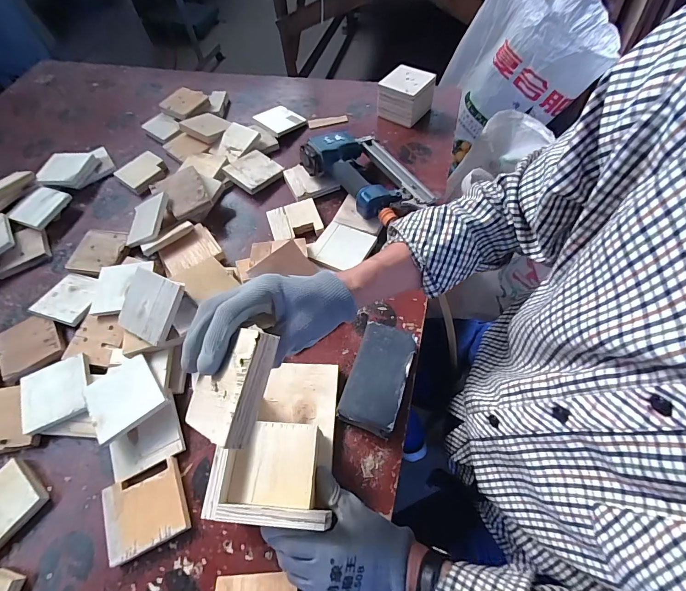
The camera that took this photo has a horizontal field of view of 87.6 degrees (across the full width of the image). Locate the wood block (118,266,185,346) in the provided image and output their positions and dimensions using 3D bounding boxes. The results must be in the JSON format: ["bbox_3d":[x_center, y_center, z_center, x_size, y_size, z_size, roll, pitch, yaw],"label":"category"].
[{"bbox_3d":[-0.280,0.014,0.516,0.097,0.010,0.091,18,88,24],"label":"wood block"}]

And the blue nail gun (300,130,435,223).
[{"bbox_3d":[0.055,-0.226,0.673,0.164,0.079,0.235,-36,62,-16],"label":"blue nail gun"}]

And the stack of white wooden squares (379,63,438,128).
[{"bbox_3d":[0.142,-0.451,0.808,0.100,0.081,0.108,30,65,21],"label":"stack of white wooden squares"}]

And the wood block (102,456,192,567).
[{"bbox_3d":[-0.243,0.262,0.440,0.090,0.014,0.088,-24,59,-10],"label":"wood block"}]

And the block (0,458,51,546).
[{"bbox_3d":[-0.435,0.268,0.453,0.076,0.014,0.090,33,66,23],"label":"block"}]

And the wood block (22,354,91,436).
[{"bbox_3d":[-0.409,0.138,0.510,0.093,0.018,0.091,-25,59,-10],"label":"wood block"}]

